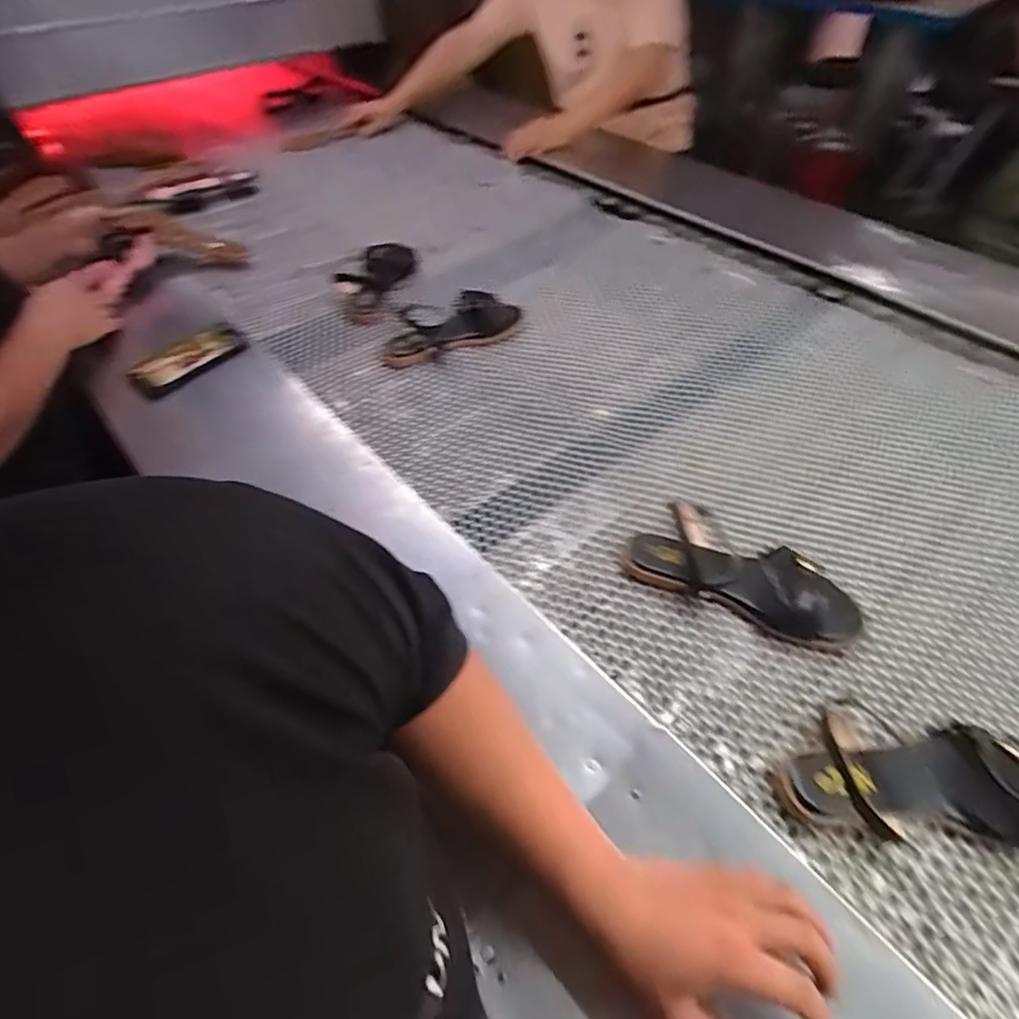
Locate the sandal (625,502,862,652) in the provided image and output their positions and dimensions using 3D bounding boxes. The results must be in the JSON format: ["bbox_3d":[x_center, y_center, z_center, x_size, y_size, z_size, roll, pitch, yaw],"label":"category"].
[{"bbox_3d":[0.253,0.061,0.617,0.242,0.056,0.114,24,54,20],"label":"sandal"}]

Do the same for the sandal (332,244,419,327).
[{"bbox_3d":[-0.248,-0.424,1.048,0.100,0.056,0.219,14,52,13],"label":"sandal"}]

